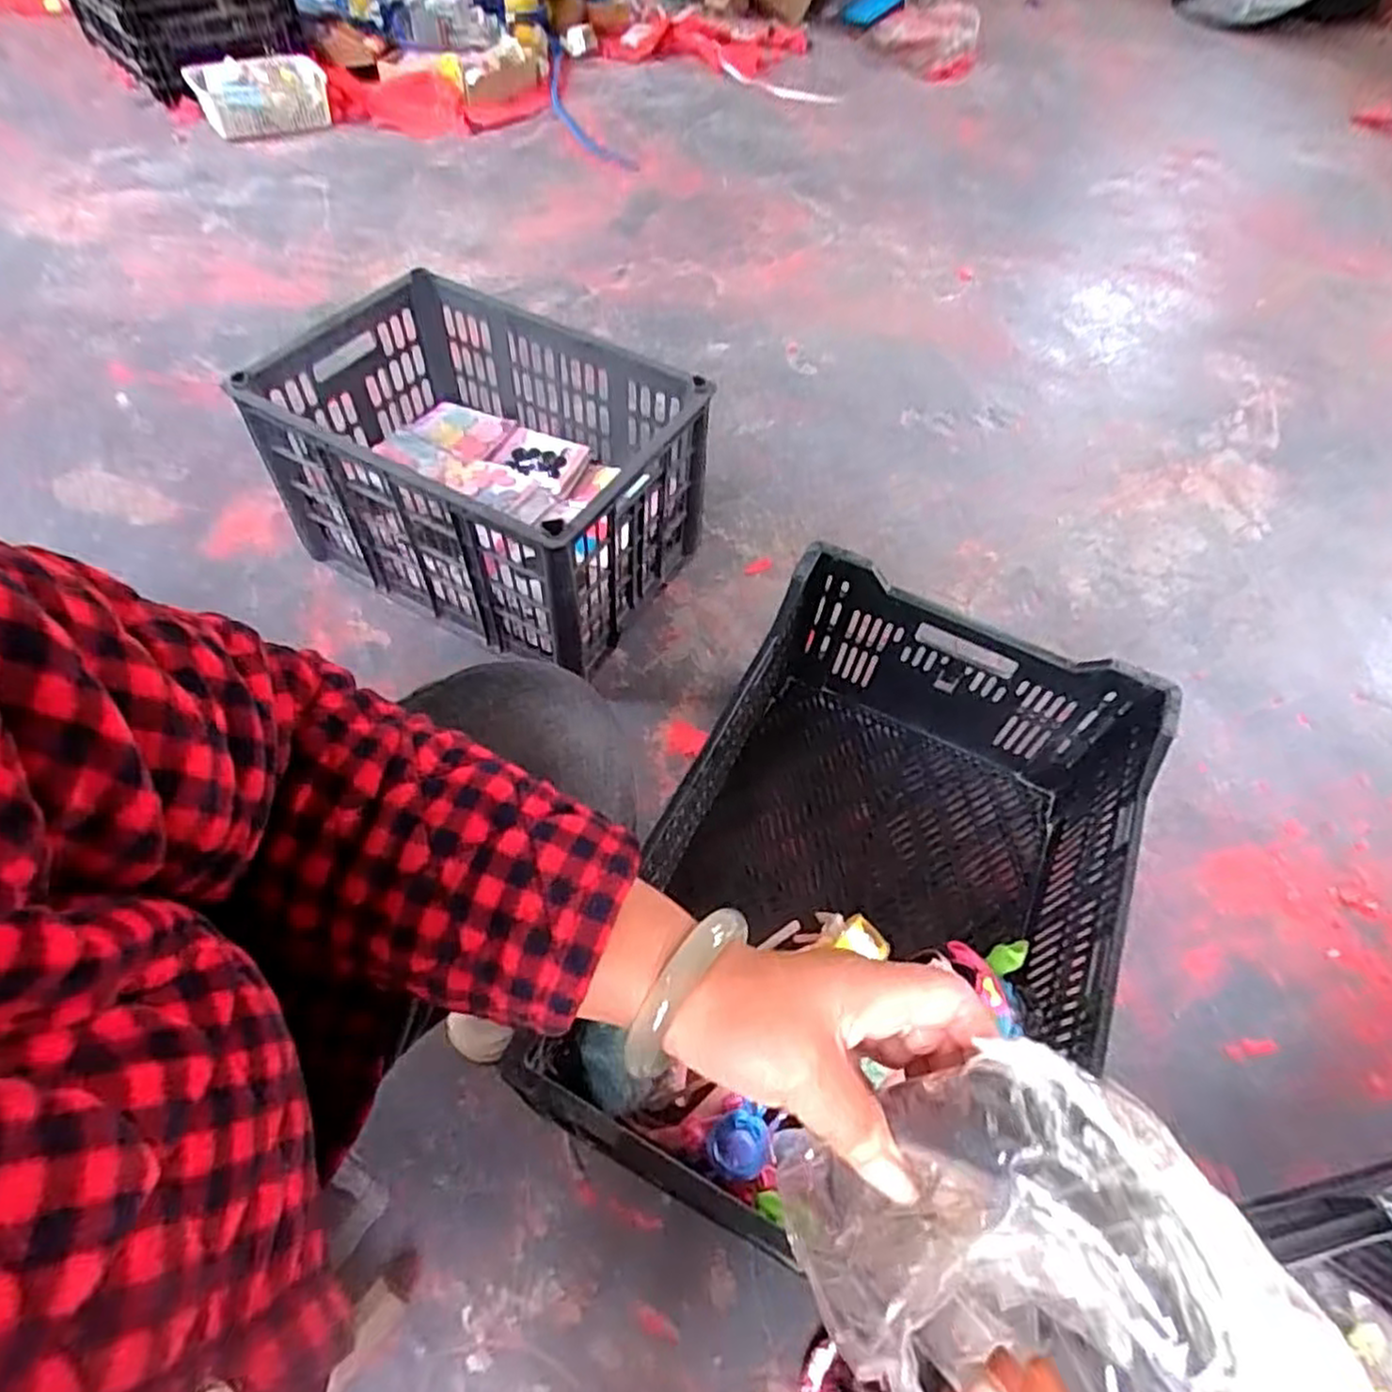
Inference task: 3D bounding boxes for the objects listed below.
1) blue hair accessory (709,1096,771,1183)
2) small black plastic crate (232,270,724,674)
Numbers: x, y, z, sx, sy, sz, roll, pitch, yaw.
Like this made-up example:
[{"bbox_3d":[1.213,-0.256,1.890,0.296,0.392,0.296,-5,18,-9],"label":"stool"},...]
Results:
[{"bbox_3d":[0.034,0.343,0.575,0.047,0.013,0.045,-17,60,-16],"label":"blue hair accessory"},{"bbox_3d":[-0.293,-0.321,1.022,0.548,0.266,0.349,29,59,14],"label":"small black plastic crate"}]

